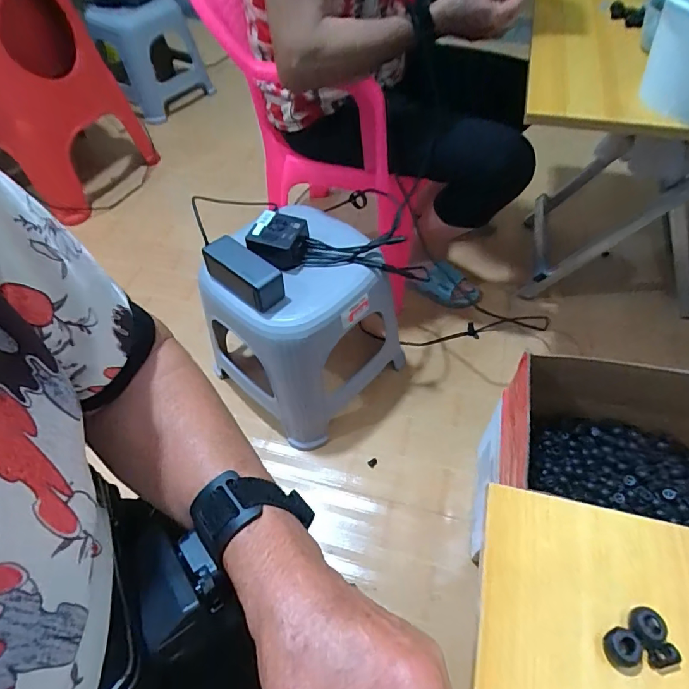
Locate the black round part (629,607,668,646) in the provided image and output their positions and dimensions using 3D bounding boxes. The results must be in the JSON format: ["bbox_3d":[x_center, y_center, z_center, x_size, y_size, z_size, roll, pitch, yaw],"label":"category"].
[{"bbox_3d":[0.166,0.155,0.248,0.017,0.009,0.017,16,57,15],"label":"black round part"}]

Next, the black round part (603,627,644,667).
[{"bbox_3d":[0.150,0.163,0.243,0.015,0.014,0.017,-4,55,1],"label":"black round part"}]

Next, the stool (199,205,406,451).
[{"bbox_3d":[-0.067,-0.032,0.800,0.234,0.339,0.271,37,64,25],"label":"stool"}]

